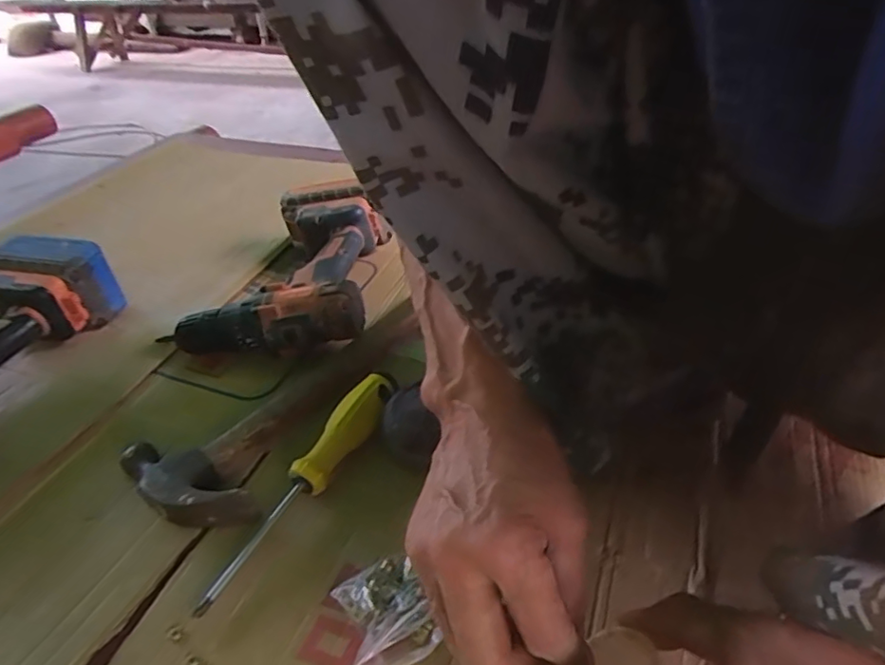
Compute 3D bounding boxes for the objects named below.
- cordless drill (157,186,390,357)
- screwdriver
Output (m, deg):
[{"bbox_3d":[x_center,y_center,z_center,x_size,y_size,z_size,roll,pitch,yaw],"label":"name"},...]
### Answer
[{"bbox_3d":[-0.157,-0.063,0.577,0.177,0.067,0.208,-3,39,2],"label":"cordless drill"},{"bbox_3d":[-0.096,0.098,0.406,0.029,0.025,0.200,19,45,27],"label":"screwdriver"}]

